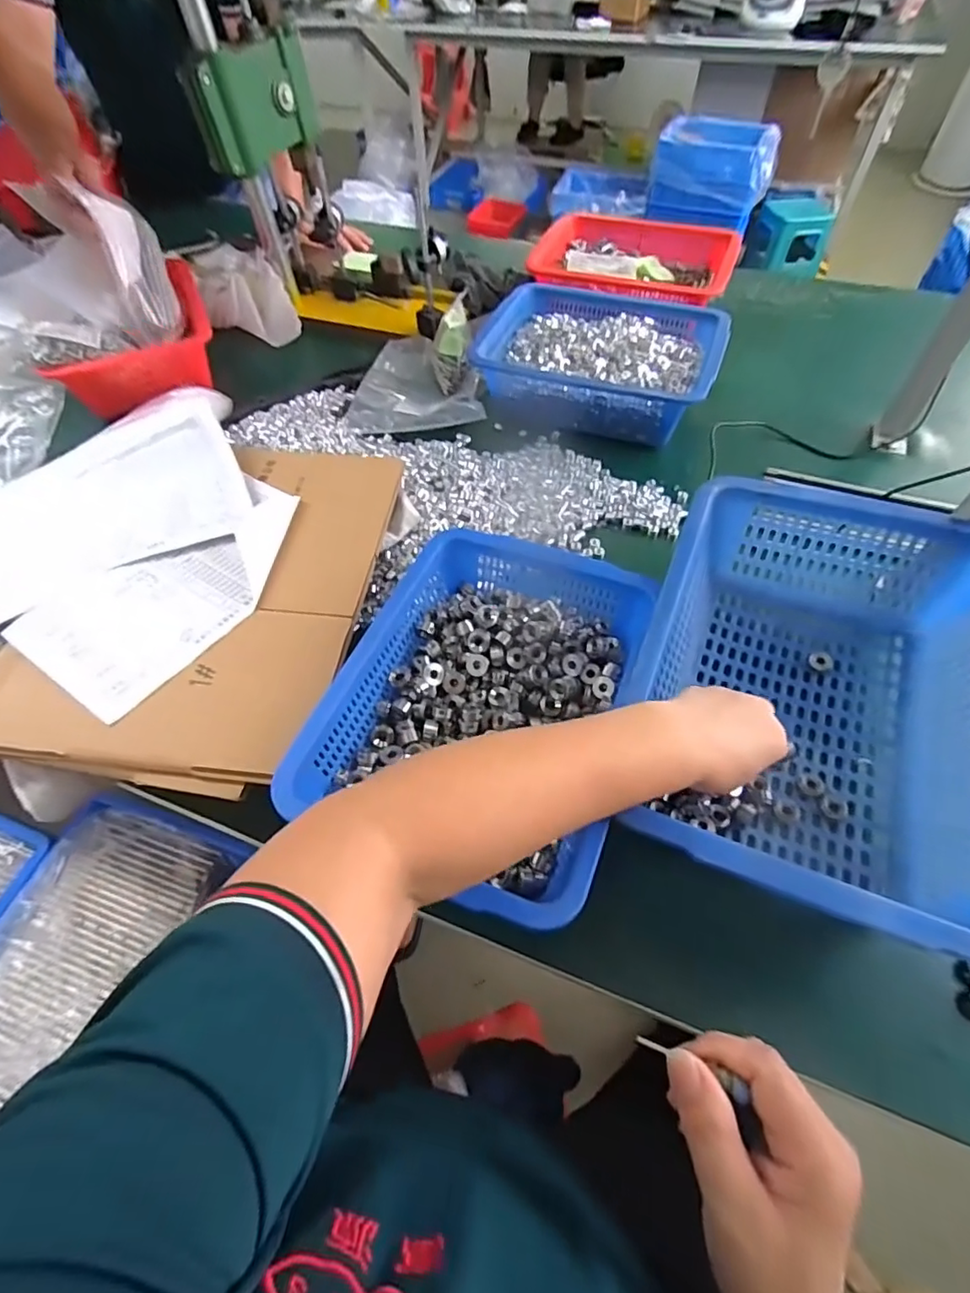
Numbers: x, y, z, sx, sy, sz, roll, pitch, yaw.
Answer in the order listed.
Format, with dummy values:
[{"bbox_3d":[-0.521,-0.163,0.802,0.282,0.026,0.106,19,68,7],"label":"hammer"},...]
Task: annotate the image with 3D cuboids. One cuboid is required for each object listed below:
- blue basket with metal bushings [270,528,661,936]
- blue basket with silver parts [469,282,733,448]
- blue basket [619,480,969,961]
[{"bbox_3d":[0.002,0.042,0.486,0.219,0.080,0.318,19,58,14],"label":"blue basket with metal bushings"},{"bbox_3d":[0.167,-0.410,0.801,0.303,0.090,0.248,18,58,13],"label":"blue basket with silver parts"},{"bbox_3d":[0.261,0.038,0.462,0.259,0.130,0.353,19,58,14],"label":"blue basket"}]

